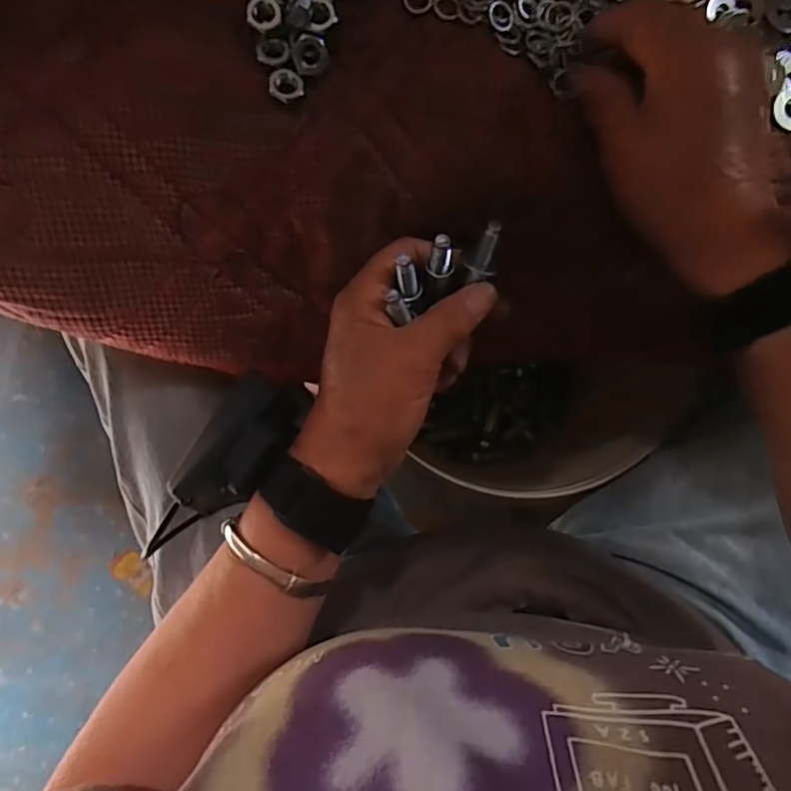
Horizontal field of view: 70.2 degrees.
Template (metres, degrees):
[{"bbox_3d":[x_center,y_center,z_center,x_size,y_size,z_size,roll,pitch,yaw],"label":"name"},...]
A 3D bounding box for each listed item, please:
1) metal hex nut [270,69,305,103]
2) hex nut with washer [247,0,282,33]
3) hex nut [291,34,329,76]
[{"bbox_3d":[-0.051,-0.147,0.265,0.016,0.004,0.014,-7,88,-6],"label":"metal hex nut"},{"bbox_3d":[-0.061,-0.177,0.261,0.015,0.006,0.013,-8,88,-6],"label":"hex nut with washer"},{"bbox_3d":[-0.040,-0.160,0.264,0.016,0.006,0.016,-2,87,-5],"label":"hex nut"}]

